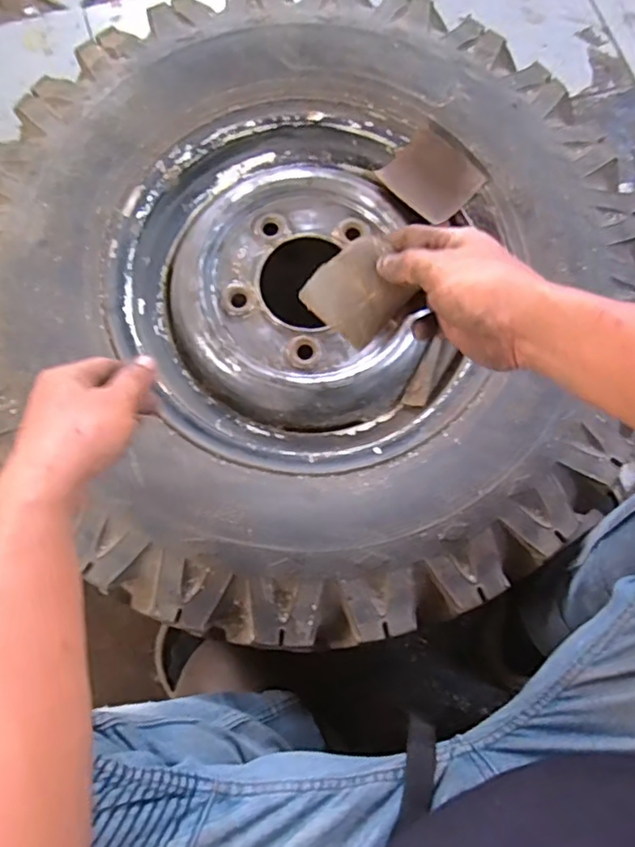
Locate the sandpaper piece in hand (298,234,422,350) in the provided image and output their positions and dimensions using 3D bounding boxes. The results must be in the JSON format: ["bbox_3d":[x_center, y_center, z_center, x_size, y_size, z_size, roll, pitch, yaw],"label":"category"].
[{"bbox_3d":[0.031,-0.096,0.428,0.066,0.015,0.060,-43,82,-8],"label":"sandpaper piece in hand"}]

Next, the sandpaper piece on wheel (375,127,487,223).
[{"bbox_3d":[0.132,-0.289,0.679,0.082,0.021,0.098,-42,84,16],"label":"sandpaper piece on wheel"}]

